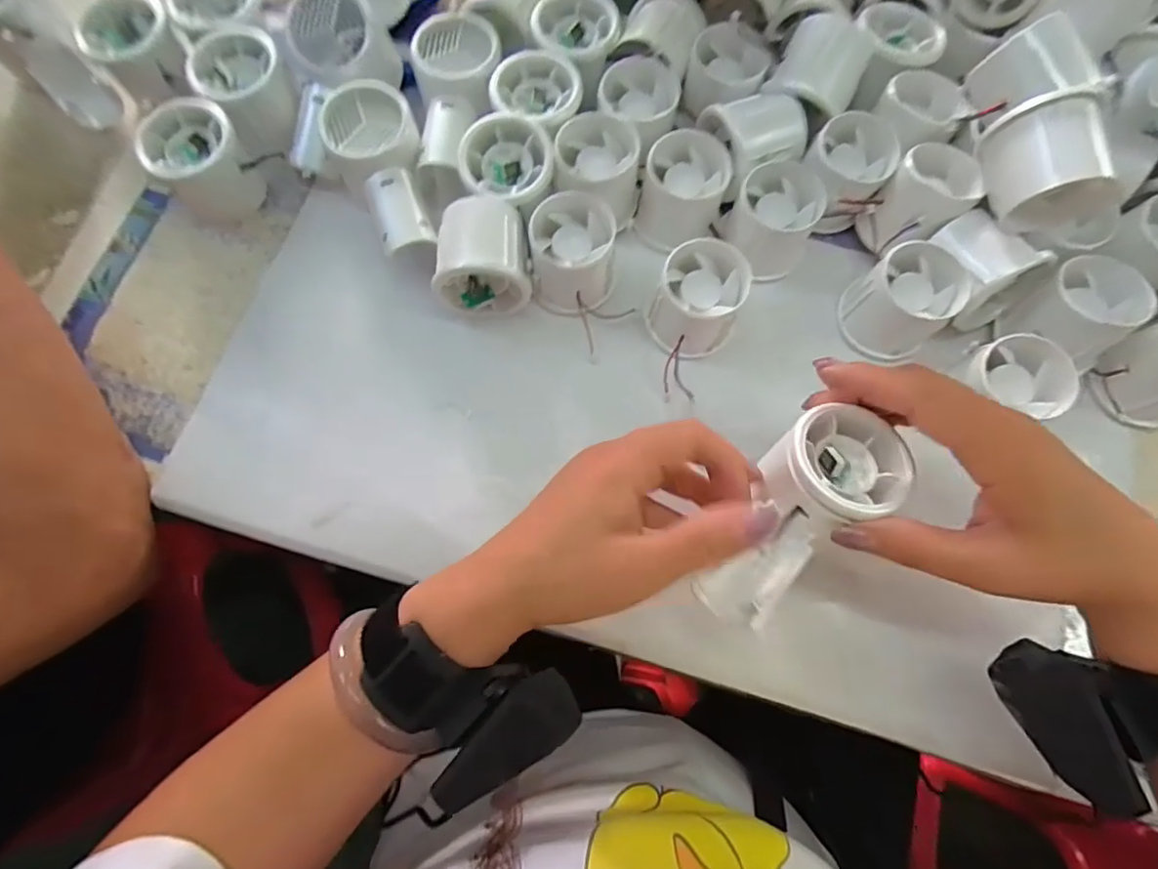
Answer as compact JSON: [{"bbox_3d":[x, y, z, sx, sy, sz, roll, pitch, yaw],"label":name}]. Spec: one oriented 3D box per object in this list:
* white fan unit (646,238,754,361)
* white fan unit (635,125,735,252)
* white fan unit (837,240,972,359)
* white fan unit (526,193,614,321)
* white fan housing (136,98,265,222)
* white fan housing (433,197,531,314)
[{"bbox_3d":[0.072,-0.080,0.341,0.053,0.048,0.053,0,75,-1],"label":"white fan unit"},{"bbox_3d":[0.068,-0.155,0.358,0.052,0.043,0.056,14,75,3],"label":"white fan unit"},{"bbox_3d":[0.198,-0.082,0.342,0.050,0.045,0.055,0,75,-1],"label":"white fan unit"},{"bbox_3d":[-0.003,-0.111,0.351,0.051,0.043,0.061,-6,75,-3],"label":"white fan unit"},{"bbox_3d":[-0.244,-0.177,0.364,0.049,0.052,0.053,0,75,-1],"label":"white fan housing"},{"bbox_3d":[-0.060,-0.109,0.347,0.055,0.047,0.056,-5,75,-3],"label":"white fan housing"}]

